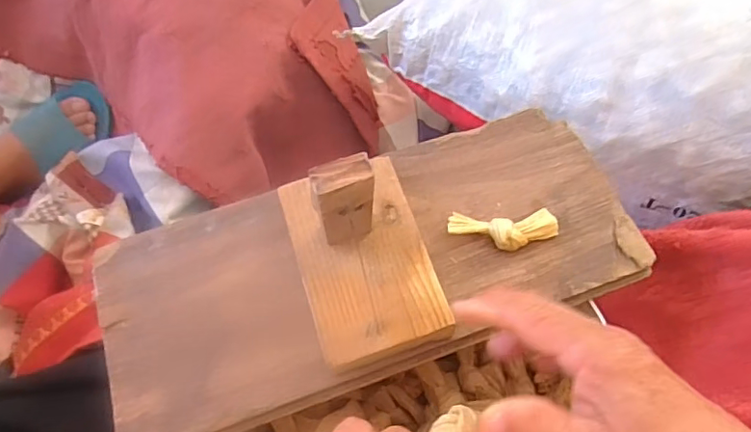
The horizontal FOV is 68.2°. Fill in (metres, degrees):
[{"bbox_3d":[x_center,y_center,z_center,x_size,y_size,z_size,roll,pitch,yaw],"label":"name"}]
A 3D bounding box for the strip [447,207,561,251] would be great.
[{"bbox_3d":[0.094,0.010,0.409,0.080,0.018,0.031,-2,64,1],"label":"strip"}]

